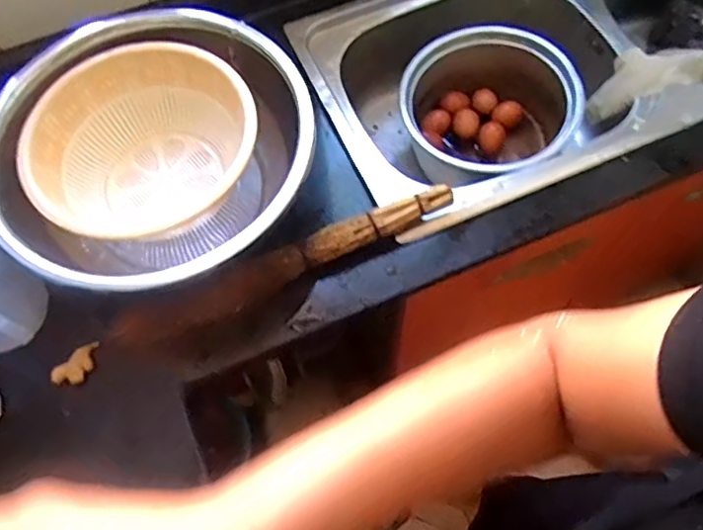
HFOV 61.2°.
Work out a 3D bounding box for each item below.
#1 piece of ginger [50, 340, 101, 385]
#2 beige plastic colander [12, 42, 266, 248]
[{"bbox_3d":[-0.293,0.107,0.639,0.027,0.013,0.056,37,72,17],"label":"piece of ginger"},{"bbox_3d":[-0.230,-0.132,0.698,0.233,0.116,0.205,2,65,3],"label":"beige plastic colander"}]

